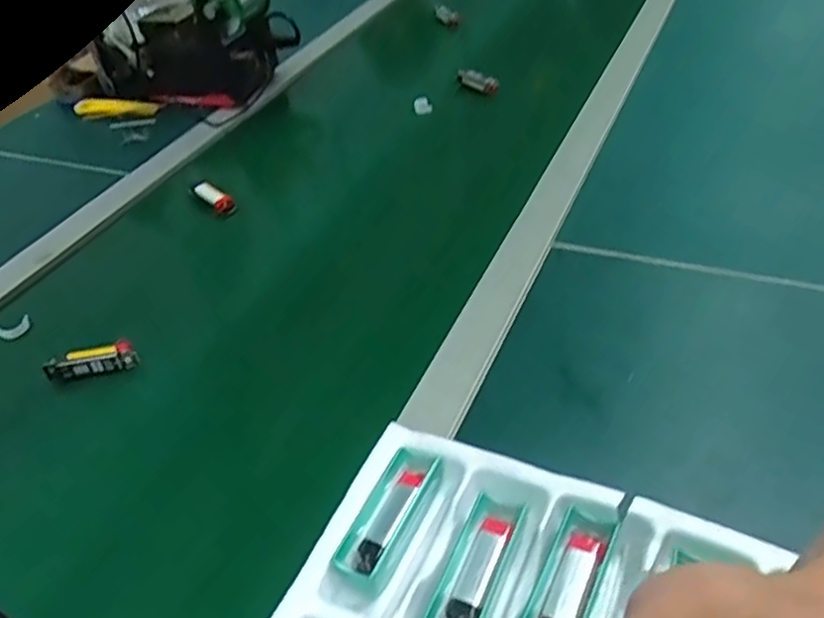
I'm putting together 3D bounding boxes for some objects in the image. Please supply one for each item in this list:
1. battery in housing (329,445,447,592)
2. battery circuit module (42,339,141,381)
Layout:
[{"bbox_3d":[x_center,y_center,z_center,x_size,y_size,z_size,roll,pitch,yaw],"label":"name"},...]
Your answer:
[{"bbox_3d":[-0.011,0.114,0.374,0.029,0.012,0.081,14,45,24],"label":"battery in housing"},{"bbox_3d":[-0.251,0.041,0.528,0.069,0.017,0.016,-13,40,-6],"label":"battery circuit module"}]

